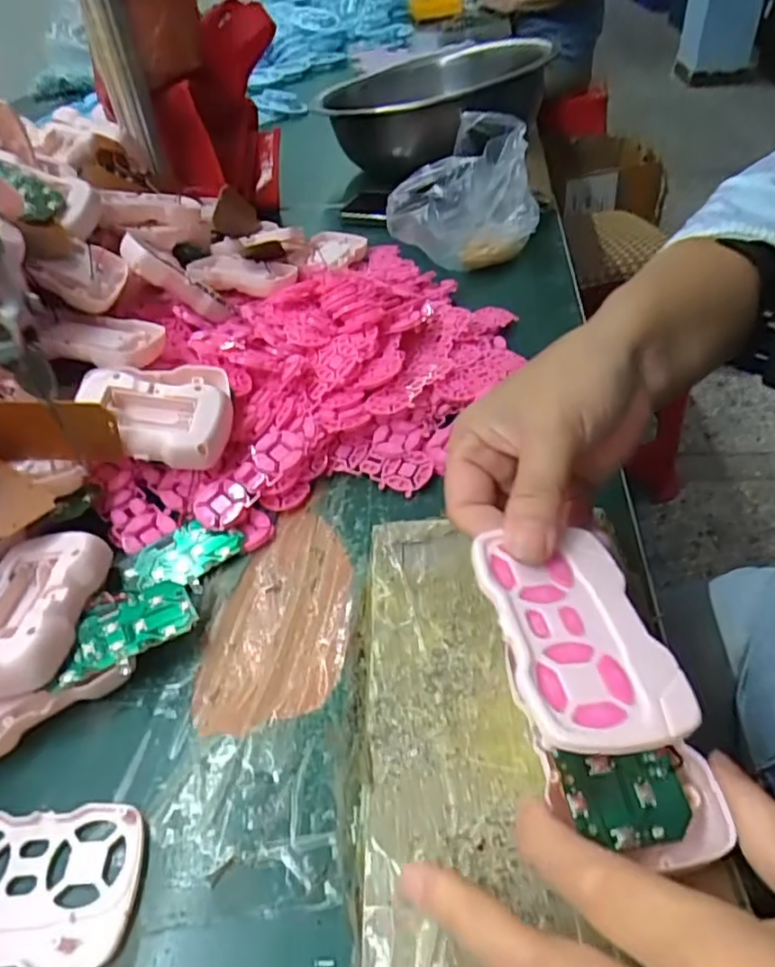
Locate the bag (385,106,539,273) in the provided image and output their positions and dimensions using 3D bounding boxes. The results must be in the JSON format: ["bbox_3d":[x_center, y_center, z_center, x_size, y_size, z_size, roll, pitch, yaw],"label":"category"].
[{"bbox_3d":[0.082,-0.283,0.600,0.127,0.084,0.160,13,46,19],"label":"bag"}]

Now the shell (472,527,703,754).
[{"bbox_3d":[0.065,0.049,0.212,0.053,0.010,0.083,-10,43,-5],"label":"shell"}]

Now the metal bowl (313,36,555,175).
[{"bbox_3d":[0.052,-0.453,0.761,0.268,0.099,0.299,12,45,18],"label":"metal bowl"}]

